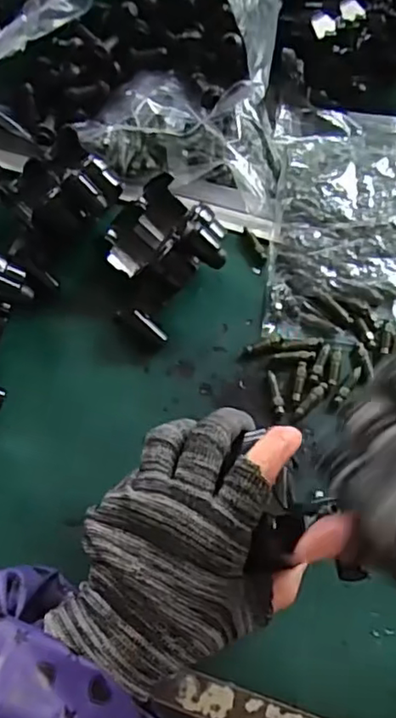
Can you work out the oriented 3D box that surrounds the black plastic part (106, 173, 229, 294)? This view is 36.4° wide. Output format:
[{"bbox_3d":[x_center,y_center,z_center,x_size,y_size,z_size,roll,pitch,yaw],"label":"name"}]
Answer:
[{"bbox_3d":[-0.020,-0.075,0.392,0.082,0.053,0.067,40,74,18],"label":"black plastic part"}]

